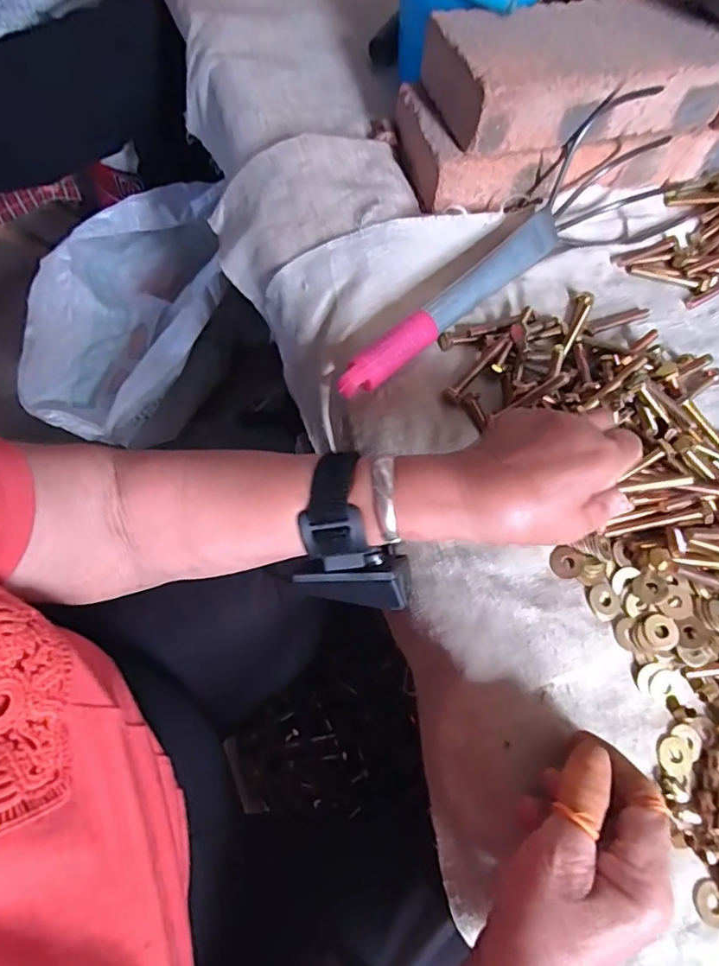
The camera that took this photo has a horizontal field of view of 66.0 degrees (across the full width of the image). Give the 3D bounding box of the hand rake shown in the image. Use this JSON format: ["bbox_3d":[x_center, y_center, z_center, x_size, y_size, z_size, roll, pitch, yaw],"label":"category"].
[{"bbox_3d":[0.120,-0.194,0.426,0.362,0.076,0.088,-30,75,-17],"label":"hand rake"}]

